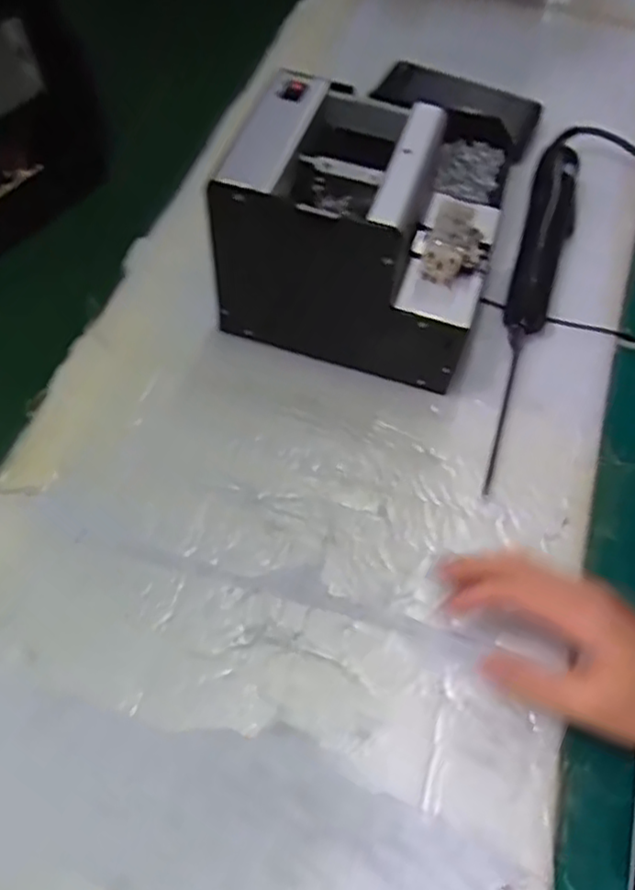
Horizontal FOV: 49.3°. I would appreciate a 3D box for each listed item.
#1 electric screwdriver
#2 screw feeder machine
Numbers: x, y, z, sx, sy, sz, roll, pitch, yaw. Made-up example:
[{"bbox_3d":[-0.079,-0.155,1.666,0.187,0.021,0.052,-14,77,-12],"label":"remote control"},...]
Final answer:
[{"bbox_3d":[0.173,-0.123,0.540,0.043,0.045,0.360,15,59,7],"label":"electric screwdriver"},{"bbox_3d":[0.032,-0.144,0.487,0.172,0.143,0.120,18,60,8],"label":"screw feeder machine"}]

